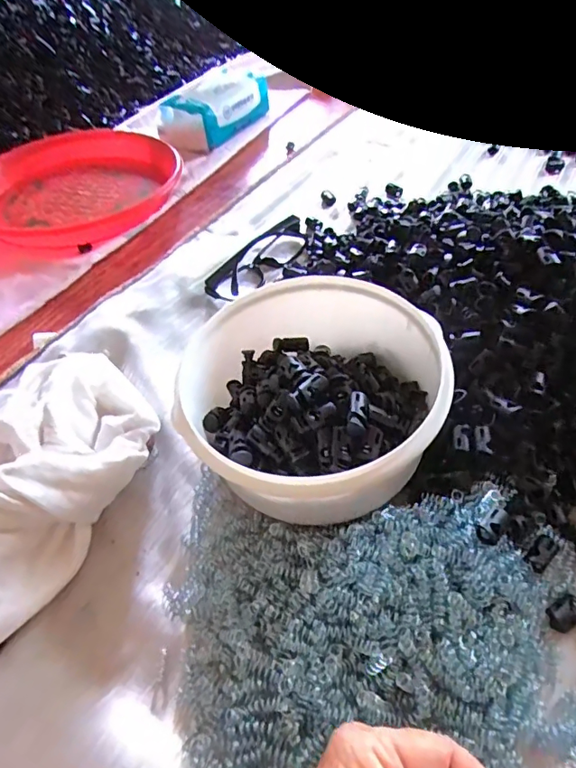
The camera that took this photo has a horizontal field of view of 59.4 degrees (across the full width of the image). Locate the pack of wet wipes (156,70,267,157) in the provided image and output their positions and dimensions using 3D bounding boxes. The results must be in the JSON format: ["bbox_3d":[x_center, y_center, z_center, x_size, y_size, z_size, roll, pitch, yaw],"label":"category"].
[{"bbox_3d":[-0.104,-0.372,0.699,0.073,0.069,0.154,25,54,24],"label":"pack of wet wipes"}]

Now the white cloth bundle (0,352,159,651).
[{"bbox_3d":[-0.191,0.065,0.328,0.153,0.061,0.222,20,52,20],"label":"white cloth bundle"}]

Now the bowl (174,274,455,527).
[{"bbox_3d":[0.015,0.011,0.334,0.159,0.091,0.160,-2,48,2],"label":"bowl"}]

